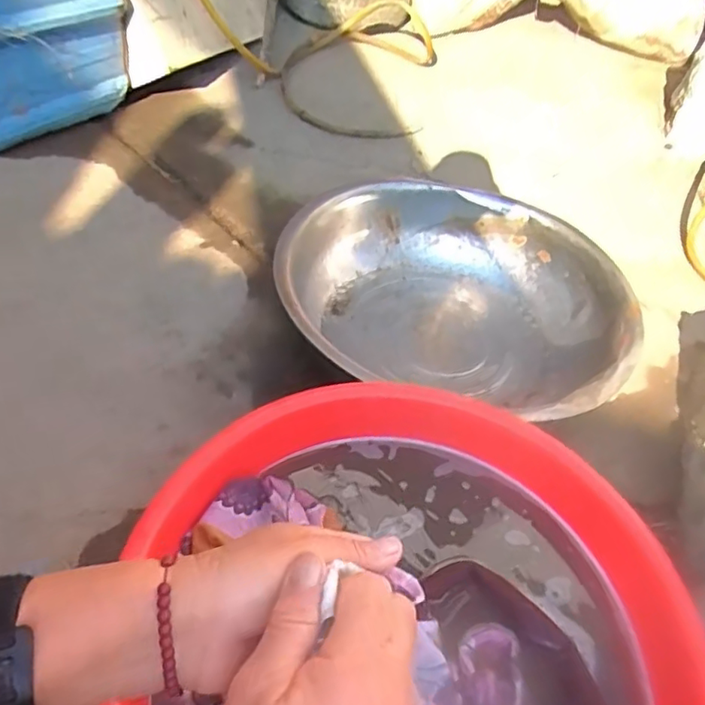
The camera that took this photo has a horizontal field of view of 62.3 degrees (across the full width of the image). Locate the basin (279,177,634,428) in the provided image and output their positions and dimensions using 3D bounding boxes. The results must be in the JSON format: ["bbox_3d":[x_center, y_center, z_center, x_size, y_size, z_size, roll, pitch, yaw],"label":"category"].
[{"bbox_3d":[0.191,-0.108,1.135,0.622,0.203,0.576,2,49,-2],"label":"basin"}]

